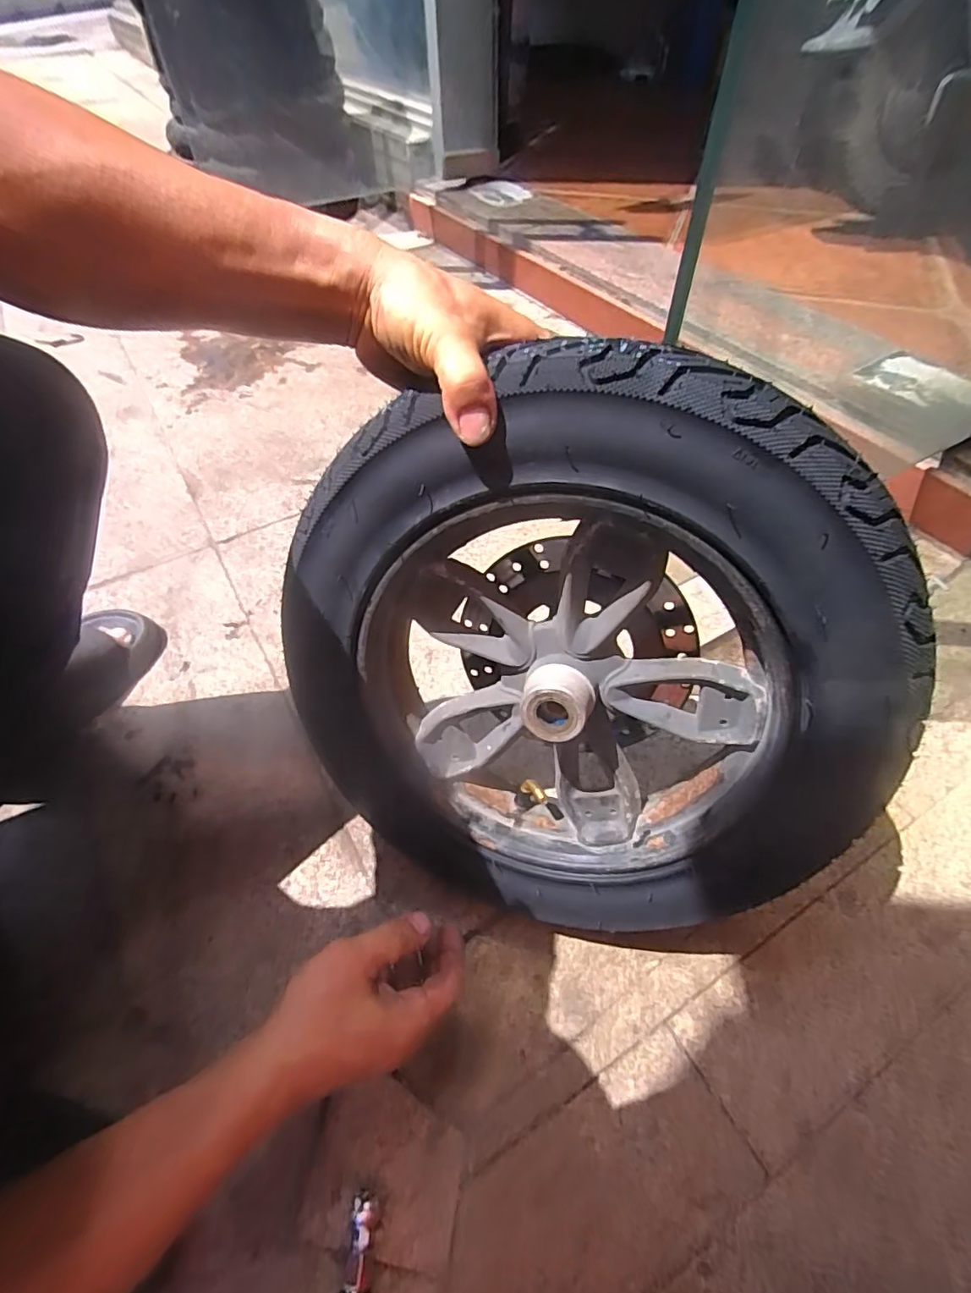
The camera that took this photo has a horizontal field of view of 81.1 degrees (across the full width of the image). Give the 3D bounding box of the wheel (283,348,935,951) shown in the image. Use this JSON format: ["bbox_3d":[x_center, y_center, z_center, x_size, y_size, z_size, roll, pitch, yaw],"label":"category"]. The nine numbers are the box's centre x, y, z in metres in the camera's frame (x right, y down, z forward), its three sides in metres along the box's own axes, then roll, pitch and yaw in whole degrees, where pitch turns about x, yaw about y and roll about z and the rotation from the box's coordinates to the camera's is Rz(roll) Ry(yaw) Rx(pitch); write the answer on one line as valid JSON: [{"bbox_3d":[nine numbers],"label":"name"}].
[{"bbox_3d":[0.056,0.010,0.380,0.356,0.362,0.093,7,28,15],"label":"wheel"}]

